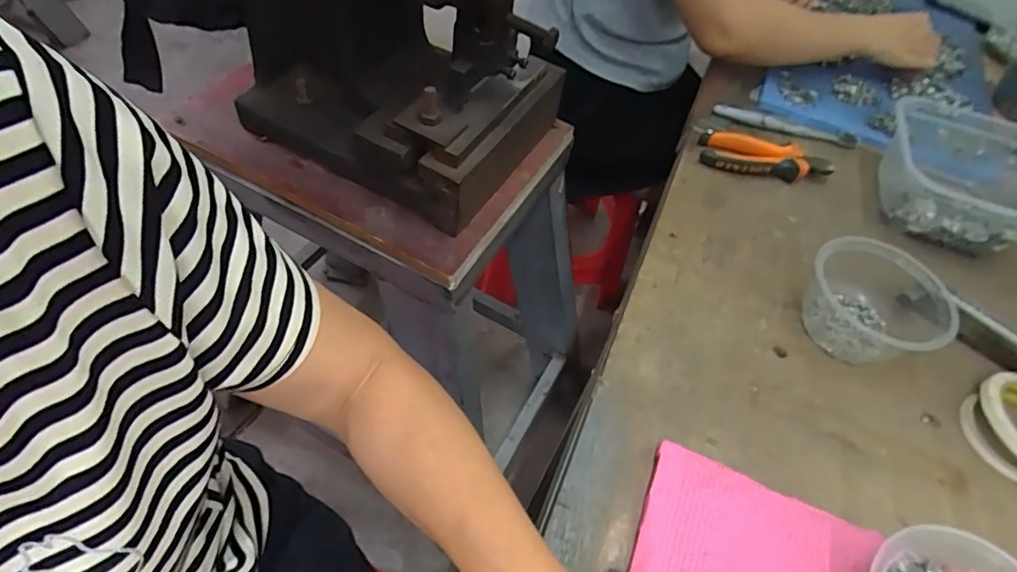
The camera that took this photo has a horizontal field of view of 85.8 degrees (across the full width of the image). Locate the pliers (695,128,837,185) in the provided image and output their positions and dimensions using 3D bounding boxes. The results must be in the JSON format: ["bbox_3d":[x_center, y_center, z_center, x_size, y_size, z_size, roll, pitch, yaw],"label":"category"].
[{"bbox_3d":[0.297,-0.151,0.634,0.148,0.022,0.062,13,52,1],"label":"pliers"}]

